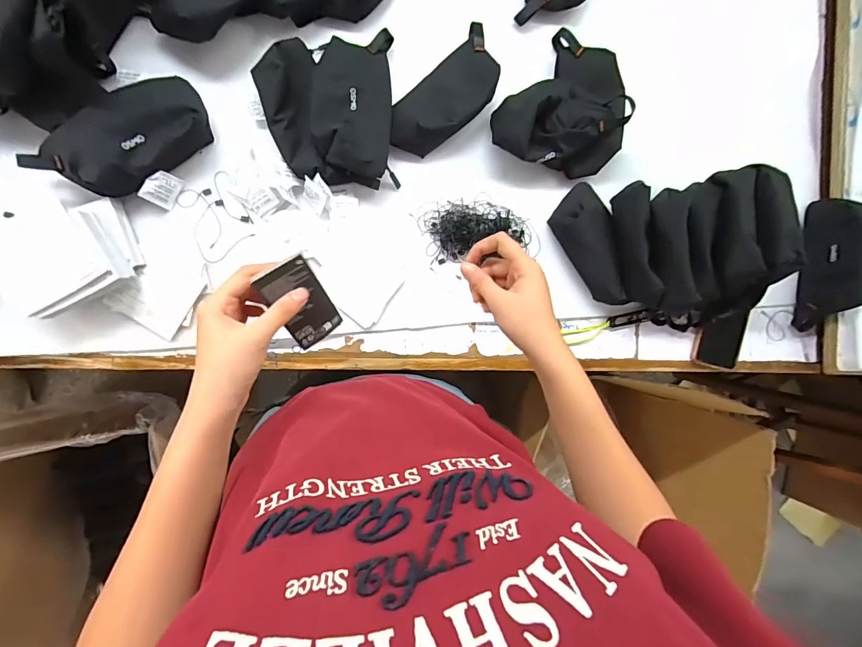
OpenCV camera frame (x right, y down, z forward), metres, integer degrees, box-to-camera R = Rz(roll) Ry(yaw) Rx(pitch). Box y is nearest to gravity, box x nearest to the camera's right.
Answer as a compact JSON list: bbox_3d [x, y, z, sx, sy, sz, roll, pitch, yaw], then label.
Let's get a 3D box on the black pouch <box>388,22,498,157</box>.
[{"bbox_3d":[0.027,-0.322,0.553,0.091,0.044,0.214,43,85,-7],"label":"black pouch"}]

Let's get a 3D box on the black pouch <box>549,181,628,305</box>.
[{"bbox_3d":[0.240,-0.113,0.586,0.077,0.046,0.183,-26,94,-7],"label":"black pouch"}]

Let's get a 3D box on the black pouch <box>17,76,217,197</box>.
[{"bbox_3d":[-0.376,-0.220,0.483,0.209,0.055,0.093,-34,95,-7],"label":"black pouch"}]

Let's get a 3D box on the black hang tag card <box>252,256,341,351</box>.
[{"bbox_3d":[-0.117,-0.019,0.358,0.047,0.008,0.088,-43,140,-23],"label":"black hang tag card"}]

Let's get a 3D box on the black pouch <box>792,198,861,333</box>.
[{"bbox_3d":[0.637,-0.094,0.617,0.048,0.102,0.208,4,90,-9],"label":"black pouch"}]

